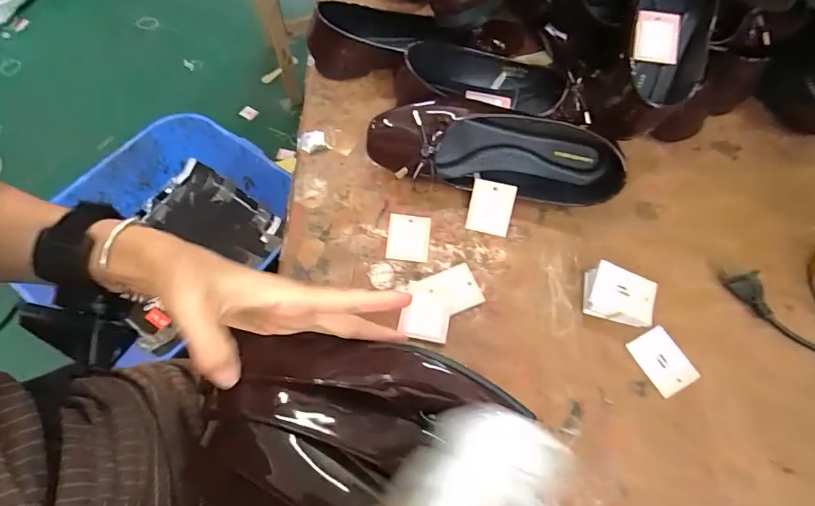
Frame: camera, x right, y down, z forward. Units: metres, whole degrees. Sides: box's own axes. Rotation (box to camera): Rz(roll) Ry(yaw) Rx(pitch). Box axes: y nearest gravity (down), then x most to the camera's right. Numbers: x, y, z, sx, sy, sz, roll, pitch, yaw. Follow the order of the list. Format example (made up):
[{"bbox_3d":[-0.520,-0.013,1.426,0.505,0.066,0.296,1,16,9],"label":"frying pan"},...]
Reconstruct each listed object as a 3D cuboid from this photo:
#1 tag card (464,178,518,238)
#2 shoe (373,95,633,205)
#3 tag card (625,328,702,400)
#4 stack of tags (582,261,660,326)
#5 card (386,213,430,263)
[{"bbox_3d":[0.081,-0.044,0.431,0.041,0.004,0.050,13,94,10],"label":"tag card"},{"bbox_3d":[0.082,-0.097,0.433,0.241,0.069,0.075,9,63,4],"label":"shoe"},{"bbox_3d":[0.220,0.093,0.380,0.039,0.004,0.052,-25,66,-13],"label":"tag card"},{"bbox_3d":[0.185,0.039,0.389,0.055,0.030,0.040,20,65,9],"label":"stack of tags"},{"bbox_3d":[0.001,-0.016,0.427,0.040,0.004,0.050,6,63,3],"label":"card"}]

